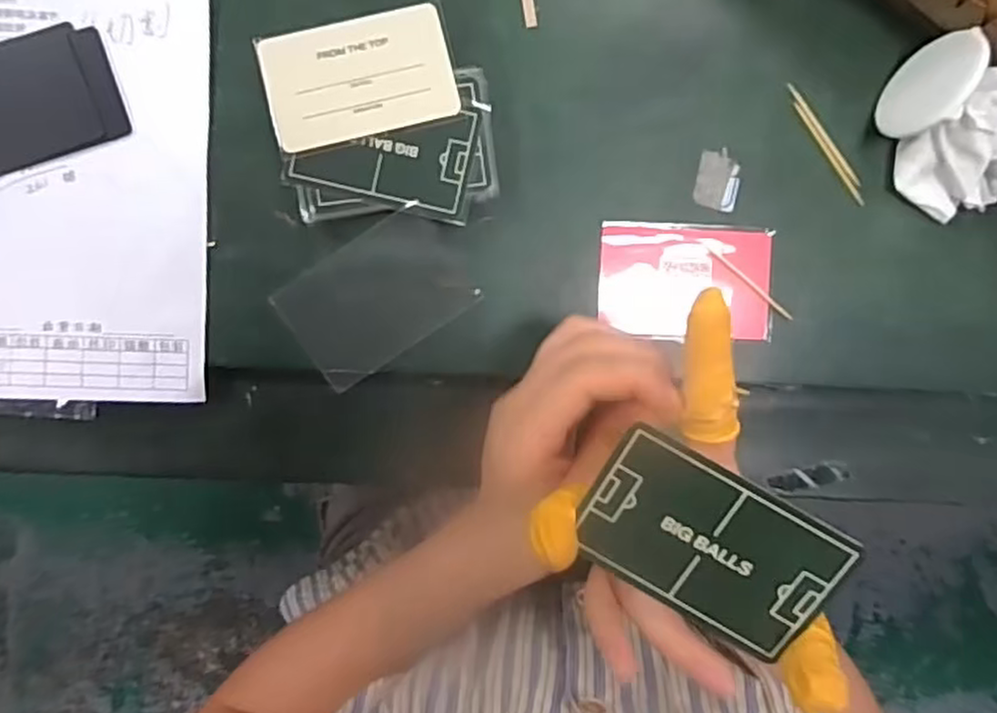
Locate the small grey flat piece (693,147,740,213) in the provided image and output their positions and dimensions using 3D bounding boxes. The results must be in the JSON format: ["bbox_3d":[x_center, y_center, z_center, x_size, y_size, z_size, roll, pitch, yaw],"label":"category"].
[{"bbox_3d":[0.111,-0.089,0.353,0.022,0.004,0.029,10,92,-3],"label":"small grey flat piece"}]

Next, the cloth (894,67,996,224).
[{"bbox_3d":[0.235,-0.095,0.342,0.062,0.034,0.060,40,90,-4],"label":"cloth"}]

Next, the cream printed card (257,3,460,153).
[{"bbox_3d":[-0.064,-0.129,0.325,0.083,0.004,0.053,-14,91,-6],"label":"cream printed card"}]

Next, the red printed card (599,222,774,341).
[{"bbox_3d":[0.095,-0.037,0.355,0.087,0.004,0.056,3,92,-3],"label":"red printed card"}]

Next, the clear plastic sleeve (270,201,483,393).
[{"bbox_3d":[-0.058,-0.028,0.343,0.085,0.005,0.056,-33,107,3],"label":"clear plastic sleeve"}]

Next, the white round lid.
[{"bbox_3d":[0.204,-0.128,0.331,0.005,0.050,0.051,25,94,-20],"label":"white round lid"}]

